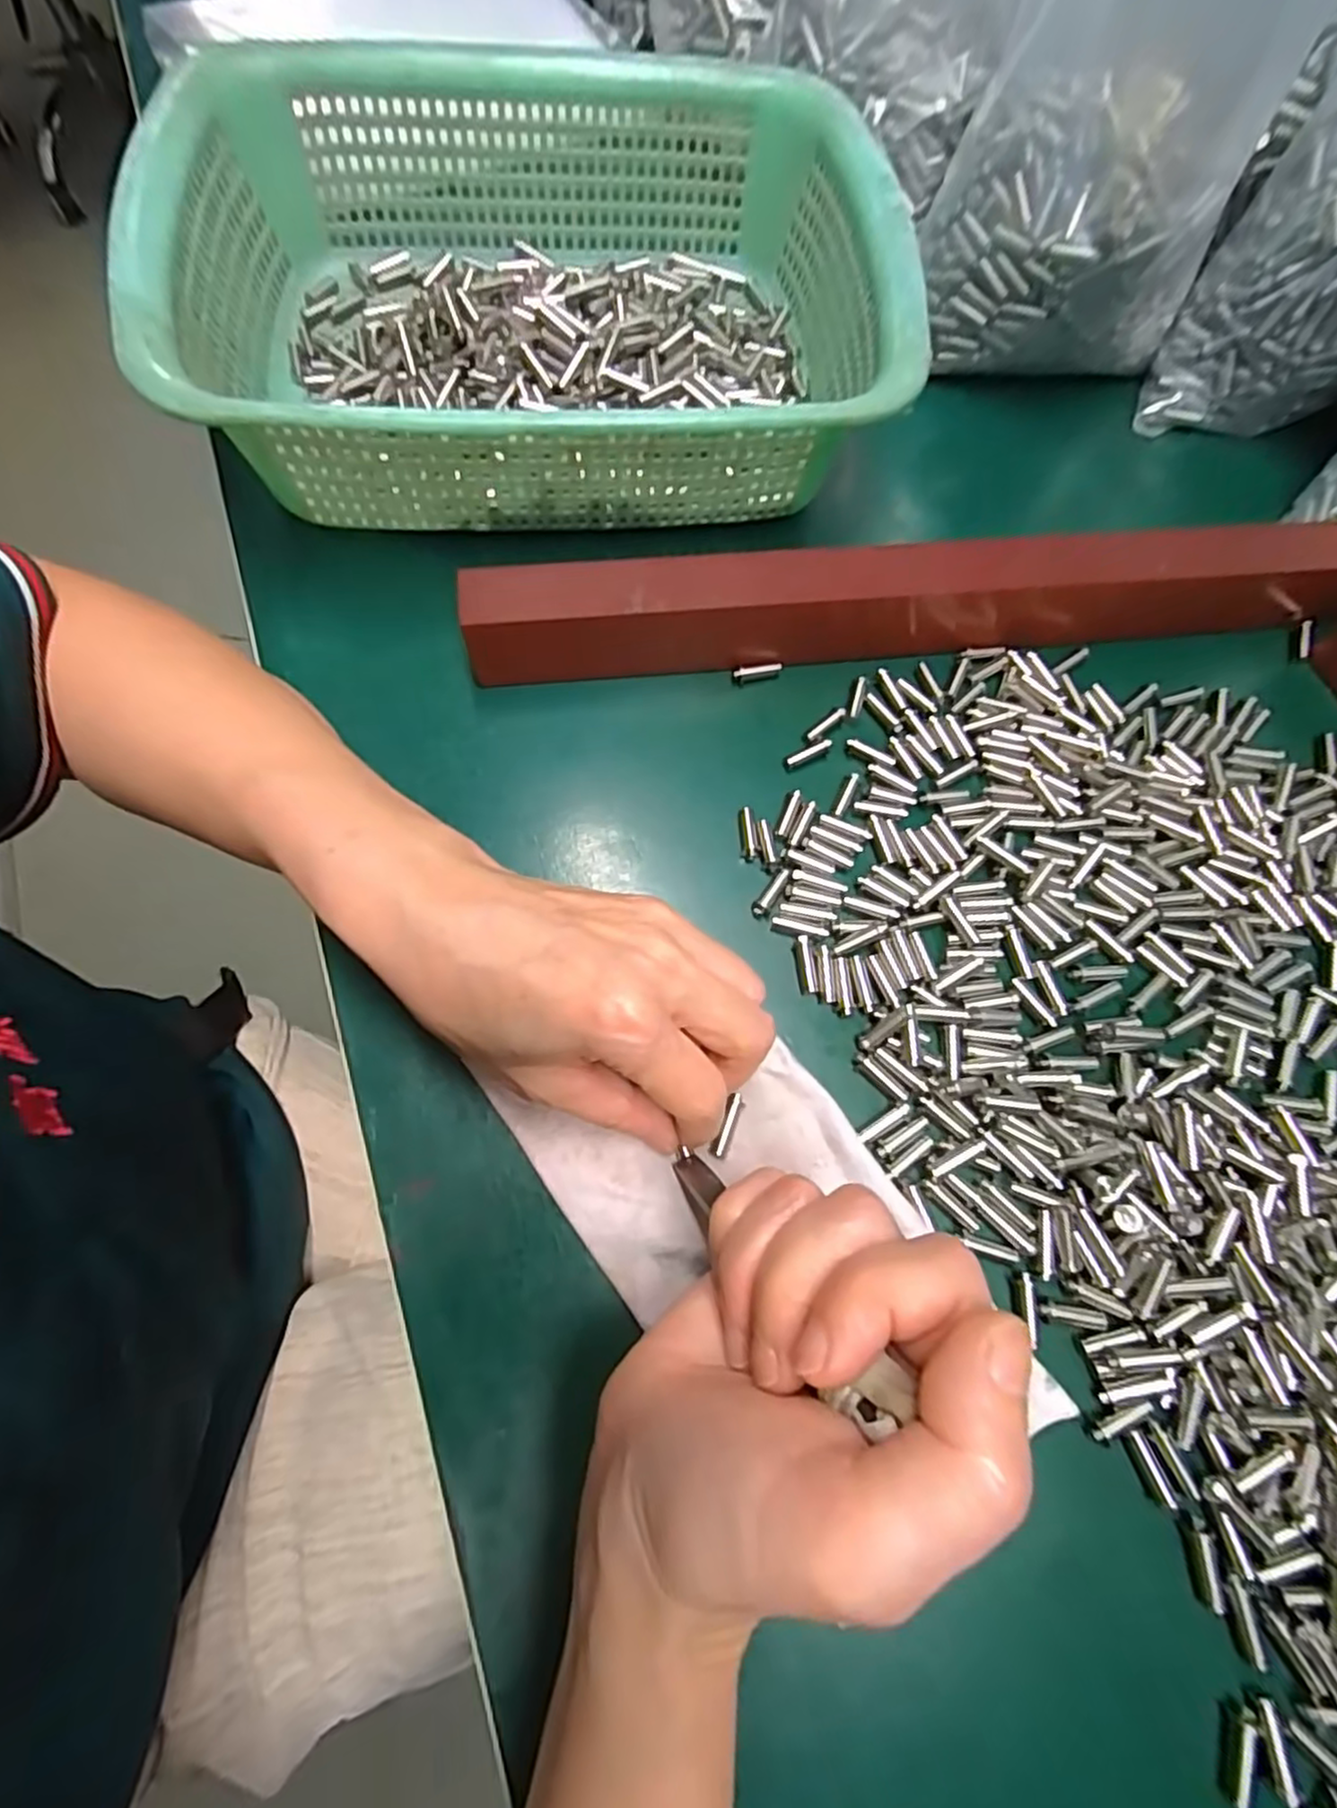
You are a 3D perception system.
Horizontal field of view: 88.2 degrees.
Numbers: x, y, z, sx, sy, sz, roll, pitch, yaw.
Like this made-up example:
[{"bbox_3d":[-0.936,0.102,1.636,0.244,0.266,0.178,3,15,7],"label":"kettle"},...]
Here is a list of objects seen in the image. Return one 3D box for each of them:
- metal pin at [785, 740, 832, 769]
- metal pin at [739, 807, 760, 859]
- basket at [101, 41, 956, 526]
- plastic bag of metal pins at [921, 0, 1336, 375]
[{"bbox_3d":[0.057,-0.062,0.281,0.022,0.004,0.005,-28,74,-10],"label":"metal pin"},{"bbox_3d":[0.031,-0.028,0.269,0.006,0.004,0.021,-4,71,-2],"label":"metal pin"},{"bbox_3d":[-0.051,-0.260,0.303,0.289,0.084,0.218,-6,71,-3],"label":"basket"},{"bbox_3d":[0.200,-0.354,0.283,0.123,0.193,0.124,28,73,9],"label":"plastic bag of metal pins"}]

